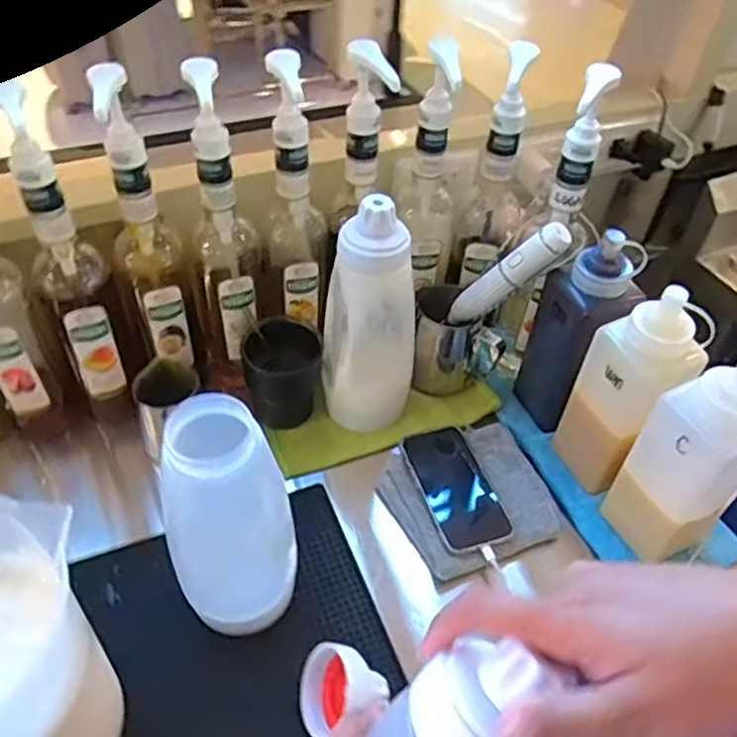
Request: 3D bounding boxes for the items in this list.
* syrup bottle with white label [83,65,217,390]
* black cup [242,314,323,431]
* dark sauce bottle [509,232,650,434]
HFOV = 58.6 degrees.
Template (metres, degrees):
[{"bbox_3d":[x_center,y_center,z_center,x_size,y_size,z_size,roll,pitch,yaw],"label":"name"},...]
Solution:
[{"bbox_3d":[-0.208,-0.114,0.651,0.073,0.344,0.063,-11,48,-14],"label":"syrup bottle with white label"},{"bbox_3d":[-0.094,0.004,0.732,0.080,0.104,0.082,2,46,-2],"label":"black cup"},{"bbox_3d":[0.224,-0.035,0.704,0.072,0.231,0.092,-18,50,-20],"label":"dark sauce bottle"}]

